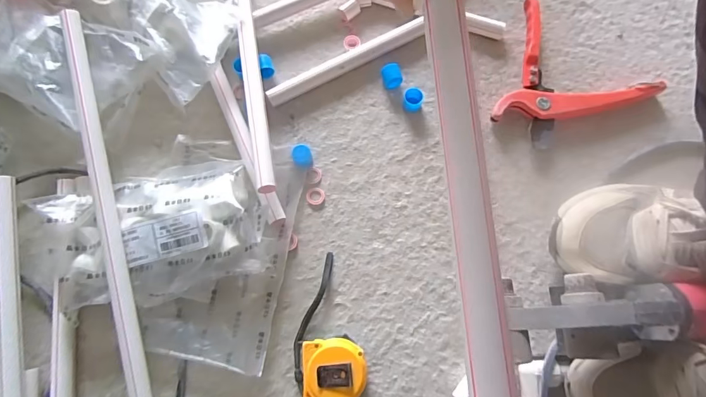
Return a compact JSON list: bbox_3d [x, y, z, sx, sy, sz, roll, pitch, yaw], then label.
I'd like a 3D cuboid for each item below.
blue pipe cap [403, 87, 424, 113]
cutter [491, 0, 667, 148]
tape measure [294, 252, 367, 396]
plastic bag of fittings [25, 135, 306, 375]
[{"bbox_3d":[0.072,-0.119,0.514,0.023,0.016,0.027,16,76,4],"label":"blue pipe cap"},{"bbox_3d":[0.249,-0.137,0.520,0.190,0.025,0.172,40,79,9],"label":"cutter"},{"bbox_3d":[-0.032,0.134,0.439,0.072,0.041,0.152,-13,76,-3],"label":"tape measure"},{"bbox_3d":[-0.203,0.041,0.459,0.260,0.049,0.240,9,76,2],"label":"plastic bag of fittings"}]

